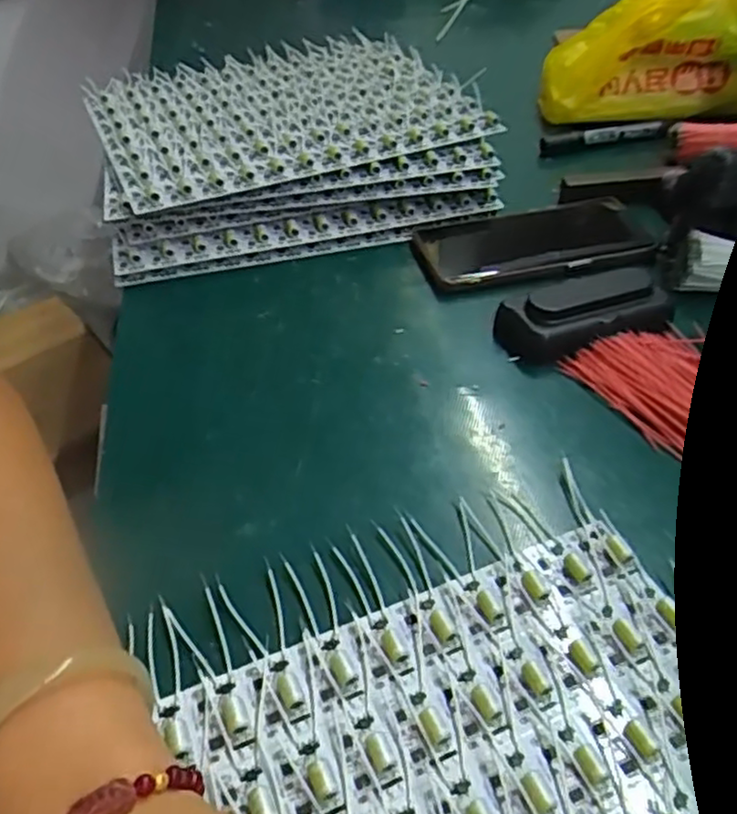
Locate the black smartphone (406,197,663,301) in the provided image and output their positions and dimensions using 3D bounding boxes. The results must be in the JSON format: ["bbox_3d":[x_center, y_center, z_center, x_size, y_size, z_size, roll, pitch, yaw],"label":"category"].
[{"bbox_3d":[0.118,-0.119,0.504,0.163,0.011,0.081,-10,45,-8],"label":"black smartphone"}]

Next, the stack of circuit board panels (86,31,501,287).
[{"bbox_3d":[-0.071,-0.230,0.599,0.305,0.058,0.292,-13,46,-11],"label":"stack of circuit board panels"}]

